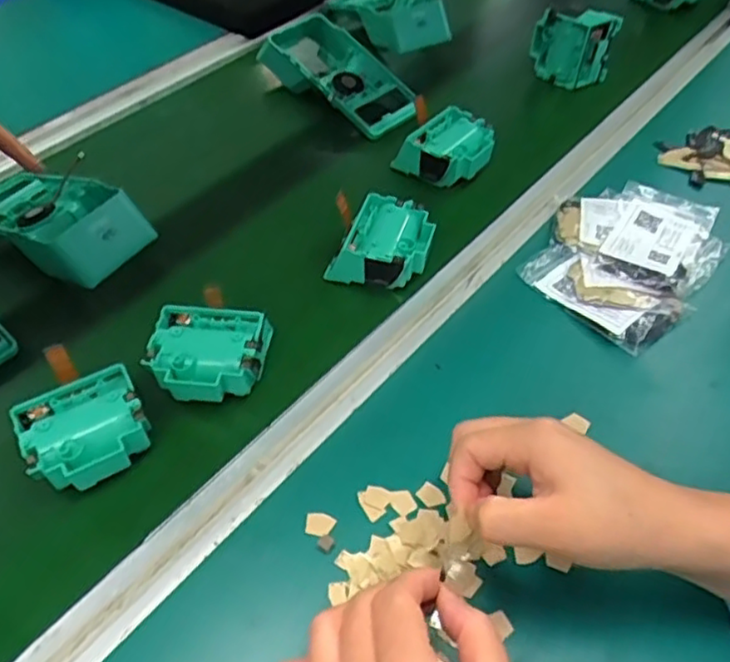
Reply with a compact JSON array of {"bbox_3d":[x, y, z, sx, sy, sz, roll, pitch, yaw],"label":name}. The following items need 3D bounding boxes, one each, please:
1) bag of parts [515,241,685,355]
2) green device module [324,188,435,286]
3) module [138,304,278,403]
[{"bbox_3d":[0.188,-0.031,0.533,0.120,0.014,0.069,37,60,26],"label":"bag of parts"},{"bbox_3d":[0.016,-0.070,0.537,0.076,0.041,0.075,16,51,13],"label":"green device module"},{"bbox_3d":[-0.110,0.018,0.467,0.077,0.041,0.075,4,50,3],"label":"module"}]

